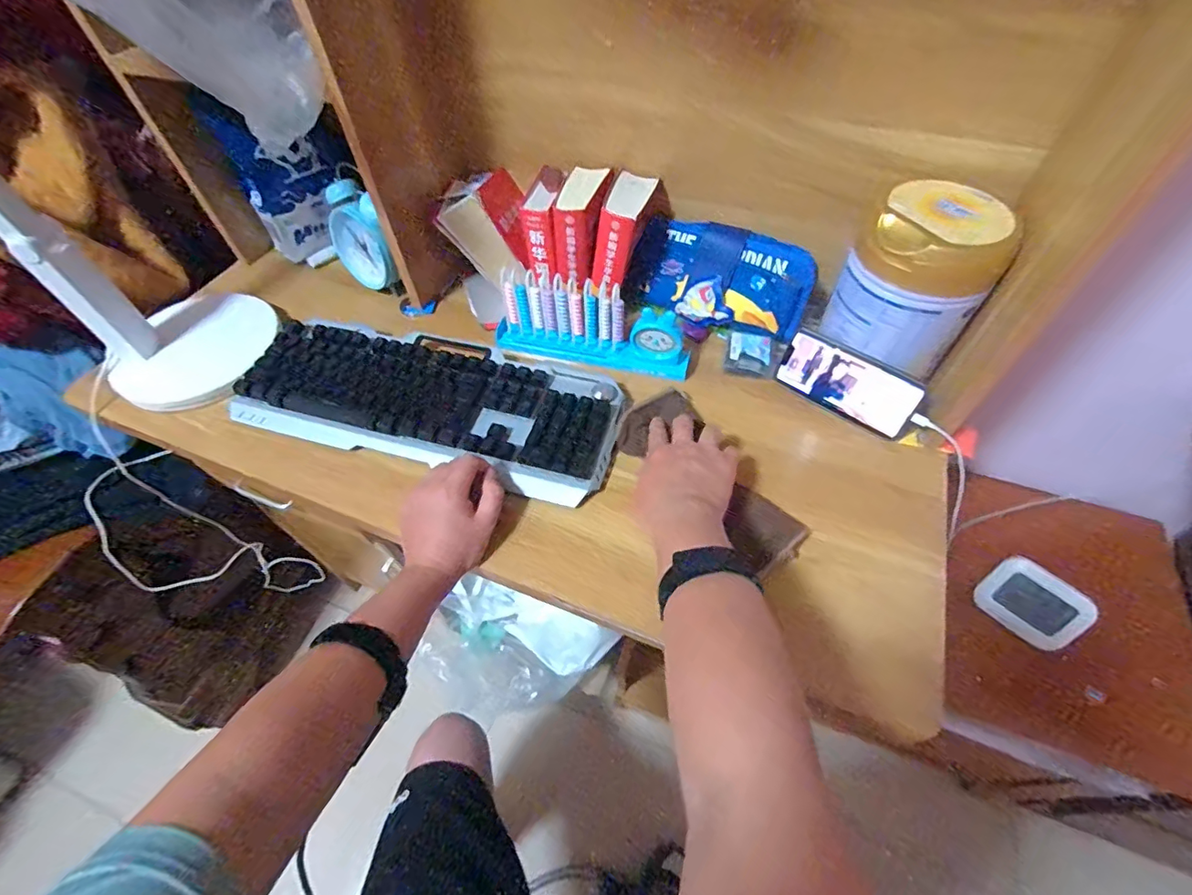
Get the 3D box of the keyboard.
[{"bbox_3d":[-0.188,-0.056,0.576,0.422,0.046,0.159,12,55,11],"label":"keyboard"}]

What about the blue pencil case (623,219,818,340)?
[{"bbox_3d":[0.155,-0.214,0.639,0.219,0.108,0.050,26,19,20],"label":"blue pencil case"}]

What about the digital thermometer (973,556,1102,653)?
[{"bbox_3d":[0.568,0.204,0.665,0.027,0.090,0.107,-12,42,-44],"label":"digital thermometer"}]

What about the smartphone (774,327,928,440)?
[{"bbox_3d":[0.271,-0.071,0.557,0.143,0.068,0.007,35,37,23],"label":"smartphone"}]

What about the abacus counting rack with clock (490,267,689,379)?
[{"bbox_3d":[-0.006,-0.147,0.611,0.233,0.093,0.042,12,55,10],"label":"abacus counting rack with clock"}]

